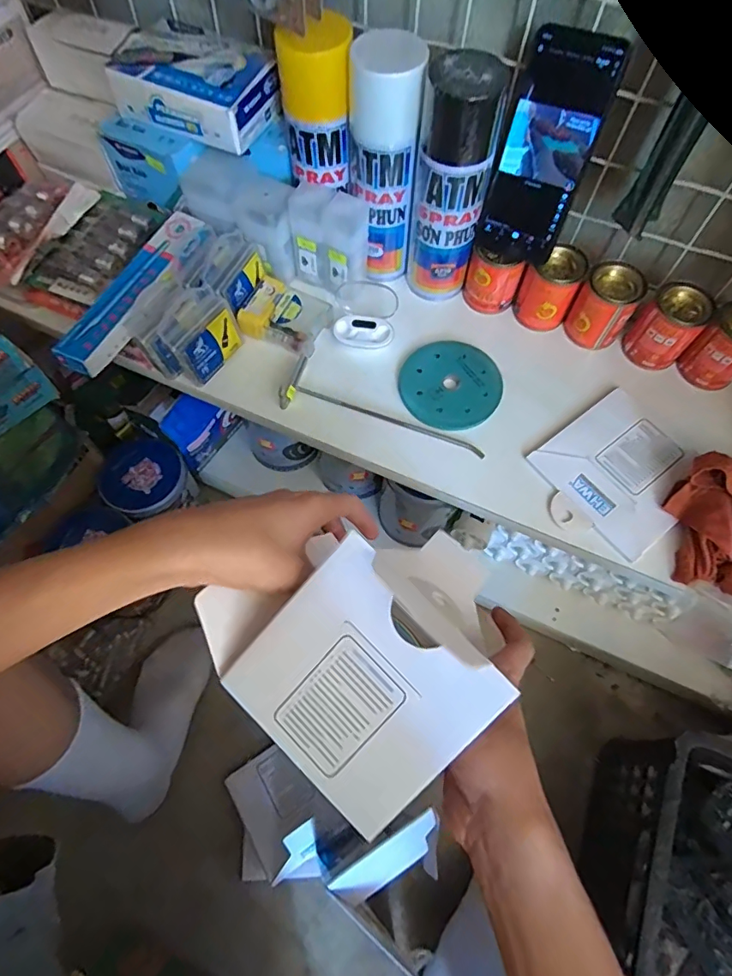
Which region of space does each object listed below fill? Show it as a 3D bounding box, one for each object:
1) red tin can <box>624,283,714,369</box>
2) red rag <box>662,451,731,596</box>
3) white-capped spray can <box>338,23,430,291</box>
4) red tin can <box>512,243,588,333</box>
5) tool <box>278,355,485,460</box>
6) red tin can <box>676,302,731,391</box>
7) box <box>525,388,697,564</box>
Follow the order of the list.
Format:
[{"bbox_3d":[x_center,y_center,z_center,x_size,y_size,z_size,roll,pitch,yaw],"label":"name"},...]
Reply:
[{"bbox_3d":[0.299,-0.159,0.491,0.054,0.066,0.047,40,69,17],"label":"red tin can"},{"bbox_3d":[0.304,0.027,0.419,0.079,0.050,0.109,19,64,8],"label":"red rag"},{"bbox_3d":[0.014,-0.297,0.470,0.057,0.195,0.055,-15,65,-9],"label":"white-capped spray can"},{"bbox_3d":[0.188,-0.205,0.511,0.056,0.067,0.048,26,66,11],"label":"red tin can"},{"bbox_3d":[0.018,-0.071,0.482,0.202,0.025,0.055,21,65,9],"label":"tool"},{"bbox_3d":[0.352,-0.137,0.483,0.049,0.069,0.053,1,63,-1],"label":"red tin can"},{"bbox_3d":[0.235,-0.013,0.462,0.145,0.015,0.126,-35,69,-17],"label":"box"}]

